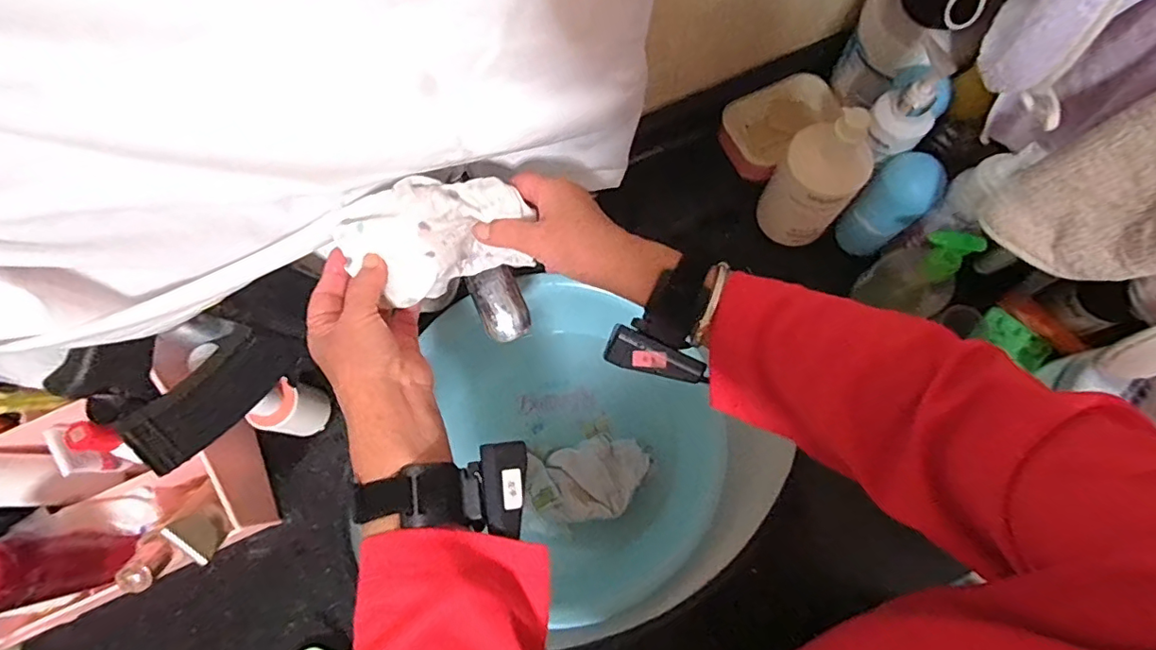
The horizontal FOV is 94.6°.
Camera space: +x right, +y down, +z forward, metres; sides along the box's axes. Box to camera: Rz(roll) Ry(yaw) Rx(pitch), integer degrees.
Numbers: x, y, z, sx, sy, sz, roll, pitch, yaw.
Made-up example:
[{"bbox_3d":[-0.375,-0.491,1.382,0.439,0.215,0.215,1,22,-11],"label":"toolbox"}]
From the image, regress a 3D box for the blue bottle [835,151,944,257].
[{"bbox_3d":[0.297,-0.112,0.517,0.035,0.119,0.056,-41,76,-10],"label":"blue bottle"}]

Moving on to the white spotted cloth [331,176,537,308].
[{"bbox_3d":[-0.103,-0.064,0.402,0.125,0.083,0.075,-26,74,-5],"label":"white spotted cloth"}]

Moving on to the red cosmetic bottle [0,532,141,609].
[{"bbox_3d":[-0.421,0.194,0.426,0.040,0.117,0.048,-9,73,0],"label":"red cosmetic bottle"}]

